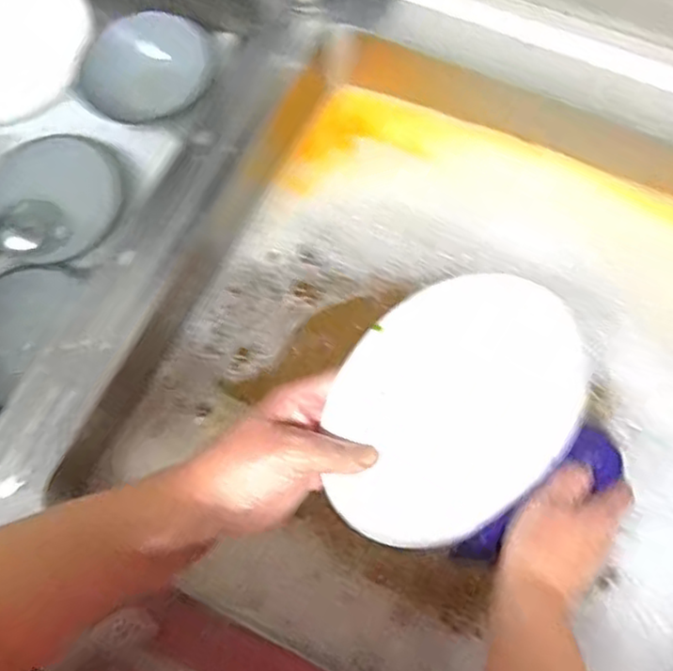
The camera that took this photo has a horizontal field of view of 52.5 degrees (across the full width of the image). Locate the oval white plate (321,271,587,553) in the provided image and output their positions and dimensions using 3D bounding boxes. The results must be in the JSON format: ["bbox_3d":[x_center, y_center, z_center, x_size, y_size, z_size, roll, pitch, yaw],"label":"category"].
[{"bbox_3d":[0.081,0.052,0.448,0.191,0.180,0.014,-37,29,-4],"label":"oval white plate"}]

